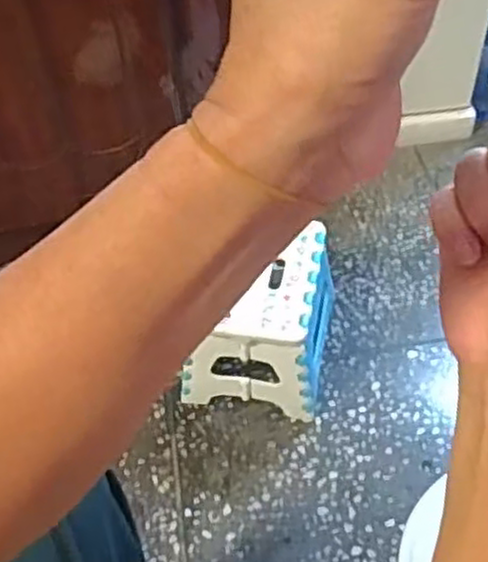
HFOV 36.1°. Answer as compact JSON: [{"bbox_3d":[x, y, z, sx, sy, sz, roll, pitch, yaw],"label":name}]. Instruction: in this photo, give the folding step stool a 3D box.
[{"bbox_3d":[0.024,0.052,1.035,0.183,0.171,0.203,6,49,9],"label":"folding step stool"}]

